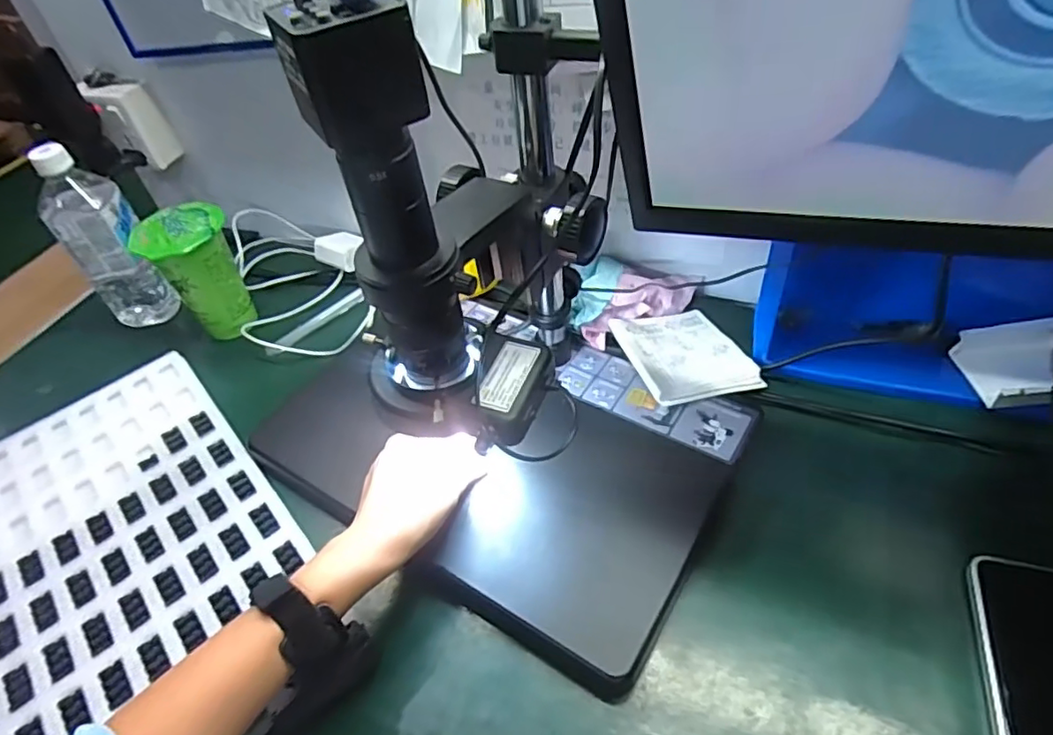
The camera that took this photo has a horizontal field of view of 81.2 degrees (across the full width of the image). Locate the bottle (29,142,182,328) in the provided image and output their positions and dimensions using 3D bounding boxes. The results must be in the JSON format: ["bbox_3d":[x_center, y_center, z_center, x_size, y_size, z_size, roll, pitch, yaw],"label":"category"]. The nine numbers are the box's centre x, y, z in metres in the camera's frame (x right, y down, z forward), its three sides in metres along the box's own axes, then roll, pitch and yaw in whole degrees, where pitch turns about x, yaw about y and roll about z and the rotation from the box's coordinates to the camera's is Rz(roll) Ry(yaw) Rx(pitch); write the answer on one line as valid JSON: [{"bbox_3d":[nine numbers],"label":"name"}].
[{"bbox_3d":[-0.428,-0.124,0.630,0.070,0.194,0.054,-30,52,-21],"label":"bottle"}]

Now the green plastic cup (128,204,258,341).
[{"bbox_3d":[-0.328,-0.094,0.625,0.078,0.119,0.076,-3,47,3],"label":"green plastic cup"}]

